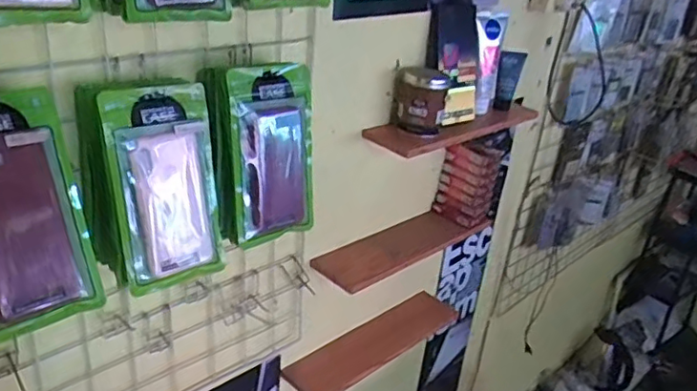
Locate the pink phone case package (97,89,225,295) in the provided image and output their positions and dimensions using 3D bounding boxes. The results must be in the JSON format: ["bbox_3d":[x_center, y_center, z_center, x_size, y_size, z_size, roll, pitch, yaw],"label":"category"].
[{"bbox_3d":[-0.189,-0.008,0.630,0.111,0.207,0.015,-15,15,-35],"label":"pink phone case package"}]

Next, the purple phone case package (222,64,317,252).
[{"bbox_3d":[-0.084,-0.051,0.714,0.115,0.206,0.019,-13,18,-33],"label":"purple phone case package"}]

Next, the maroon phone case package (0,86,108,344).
[{"bbox_3d":[-0.293,0.015,0.523,0.113,0.209,0.012,-18,9,-40],"label":"maroon phone case package"}]

